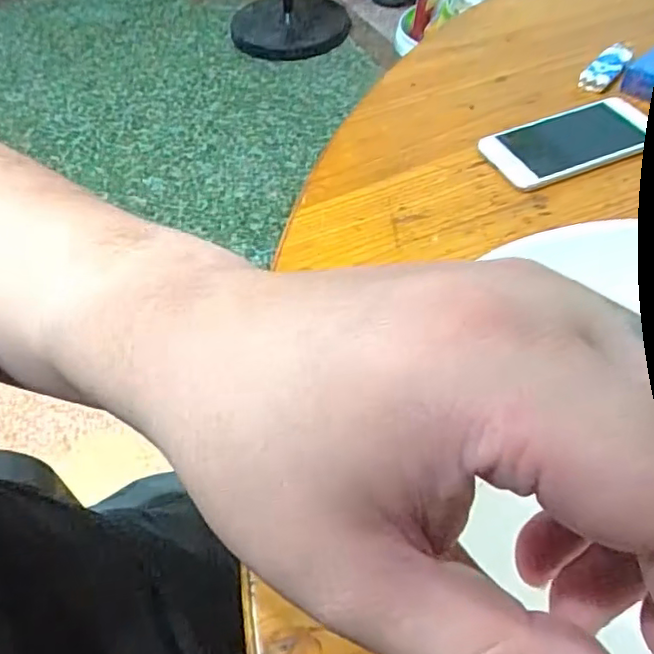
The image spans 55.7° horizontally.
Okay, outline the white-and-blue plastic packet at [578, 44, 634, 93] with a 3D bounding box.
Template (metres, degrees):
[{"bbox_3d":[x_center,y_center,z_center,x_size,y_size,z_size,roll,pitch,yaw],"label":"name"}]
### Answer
[{"bbox_3d":[0.236,-0.219,0.520,0.057,0.010,0.023,-44,60,-13],"label":"white-and-blue plastic packet"}]

